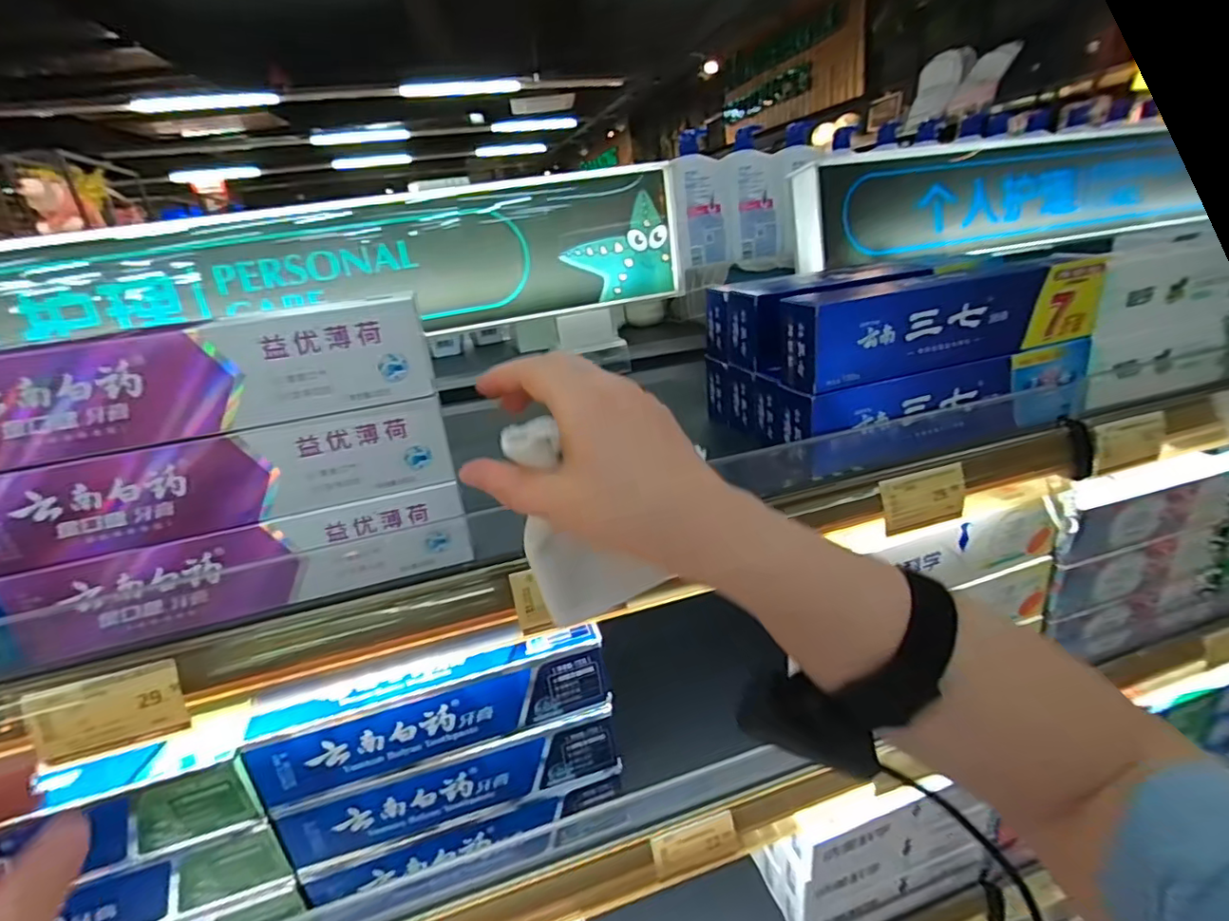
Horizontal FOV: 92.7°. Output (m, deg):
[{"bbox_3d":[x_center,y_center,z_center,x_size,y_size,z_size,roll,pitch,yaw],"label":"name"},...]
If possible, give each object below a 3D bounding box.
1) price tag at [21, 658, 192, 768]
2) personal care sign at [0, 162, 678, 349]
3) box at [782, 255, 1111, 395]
[{"bbox_3d":[-0.248,0.125,0.290,0.063,0.038,0.005,-13,9,-14],"label":"price tag"},{"bbox_3d":[-0.418,-0.188,0.631,1.005,0.149,0.055,-12,21,-13],"label":"personal care sign"},{"bbox_3d":[0.230,-0.099,0.395,0.236,0.063,0.049,-13,21,-16],"label":"box"}]

